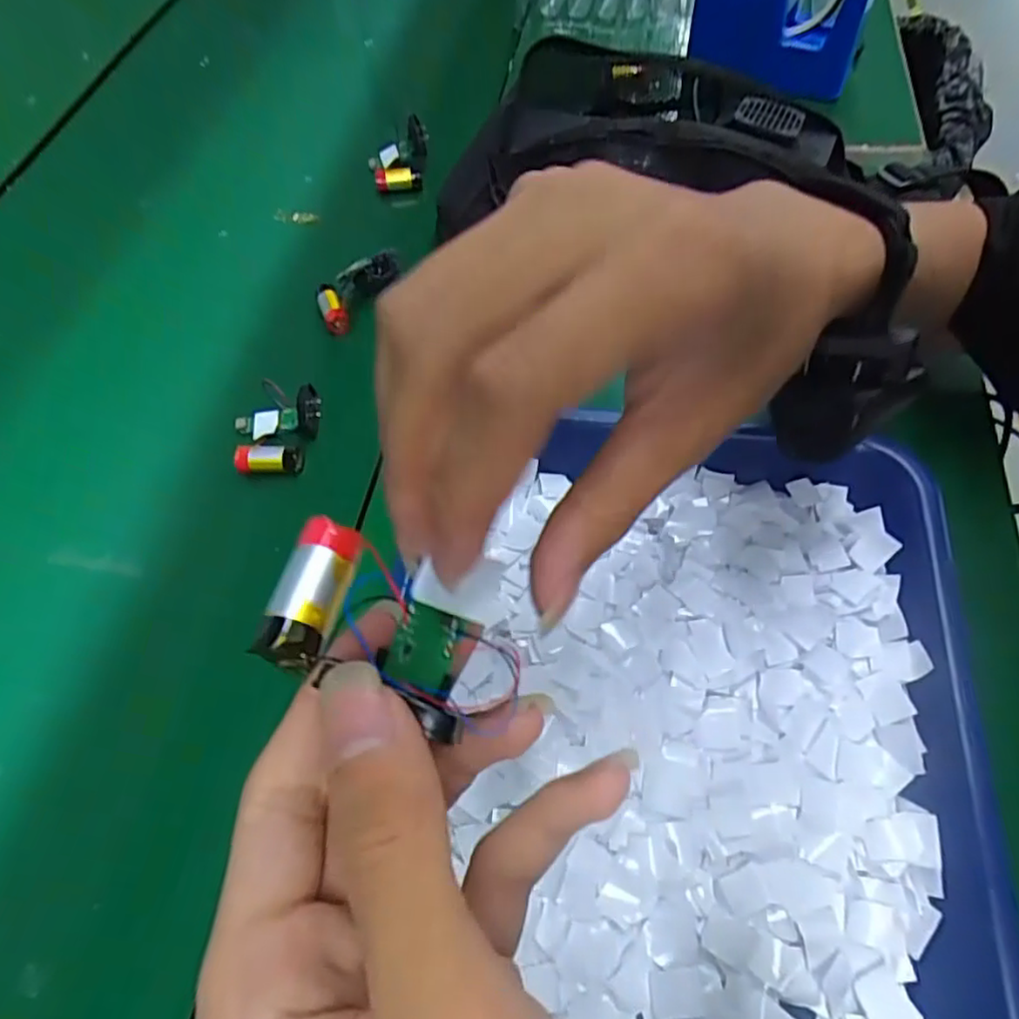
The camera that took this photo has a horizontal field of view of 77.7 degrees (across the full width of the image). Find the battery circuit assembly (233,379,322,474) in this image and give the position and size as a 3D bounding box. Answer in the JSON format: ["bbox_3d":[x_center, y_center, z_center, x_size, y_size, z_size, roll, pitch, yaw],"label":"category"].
[{"bbox_3d":[-0.141,-0.049,0.383,0.052,0.022,0.055,-12,62,-6],"label":"battery circuit assembly"}]

